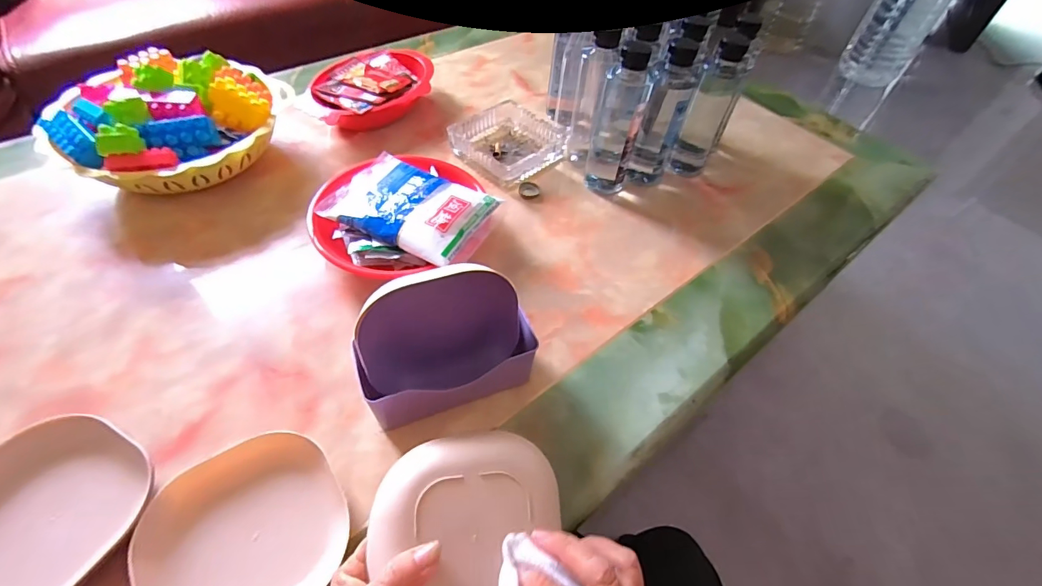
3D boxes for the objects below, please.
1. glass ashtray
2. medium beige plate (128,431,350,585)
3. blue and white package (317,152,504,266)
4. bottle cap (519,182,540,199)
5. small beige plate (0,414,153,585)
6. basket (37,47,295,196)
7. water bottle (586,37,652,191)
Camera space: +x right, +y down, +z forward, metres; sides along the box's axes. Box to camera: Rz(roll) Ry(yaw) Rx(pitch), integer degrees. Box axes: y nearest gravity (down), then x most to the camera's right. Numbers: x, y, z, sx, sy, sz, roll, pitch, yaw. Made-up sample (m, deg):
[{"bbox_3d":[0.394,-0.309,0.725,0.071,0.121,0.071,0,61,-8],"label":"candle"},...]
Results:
[{"bbox_3d":[-0.014,-0.209,0.634,0.132,0.033,0.139,37,58,22],"label":"glass ashtray"},{"bbox_3d":[-0.195,0.173,0.328,0.124,0.022,0.125,-28,59,-24],"label":"medium beige plate"},{"bbox_3d":[-0.117,-0.095,0.493,0.164,0.023,0.107,24,54,14],"label":"blue and white package"},{"bbox_3d":[0.011,-0.132,0.594,0.026,0.010,0.026,6,52,0],"label":"bottle cap"},{"bbox_3d":[-0.335,0.158,0.322,0.126,0.030,0.129,27,55,16],"label":"small beige plate"},{"bbox_3d":[-0.409,-0.196,0.544,0.237,0.103,0.210,-14,54,-15],"label":"basket"},{"bbox_3d":[0.117,-0.204,0.557,0.055,0.173,0.047,14,52,6],"label":"water bottle"}]

